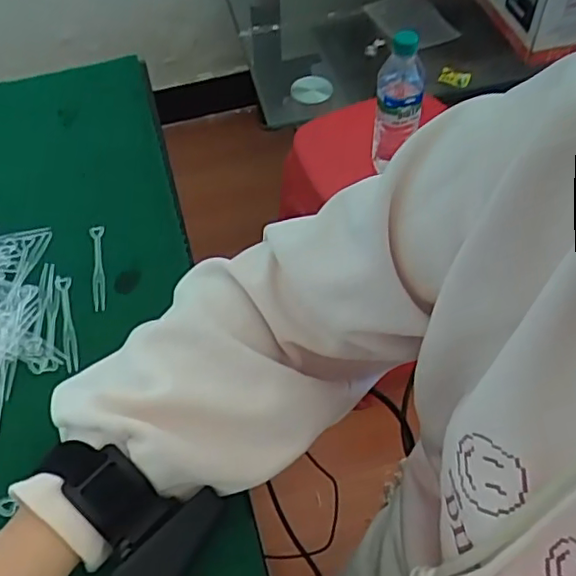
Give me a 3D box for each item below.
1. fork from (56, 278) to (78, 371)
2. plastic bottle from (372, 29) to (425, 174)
[{"bbox_3d":[-0.167,0.025,0.469,0.011,0.012,0.082,-15,54,-8],"label":"fork"},{"bbox_3d":[0.160,-0.263,0.894,0.061,0.209,0.056,1,54,4],"label":"plastic bottle"}]

